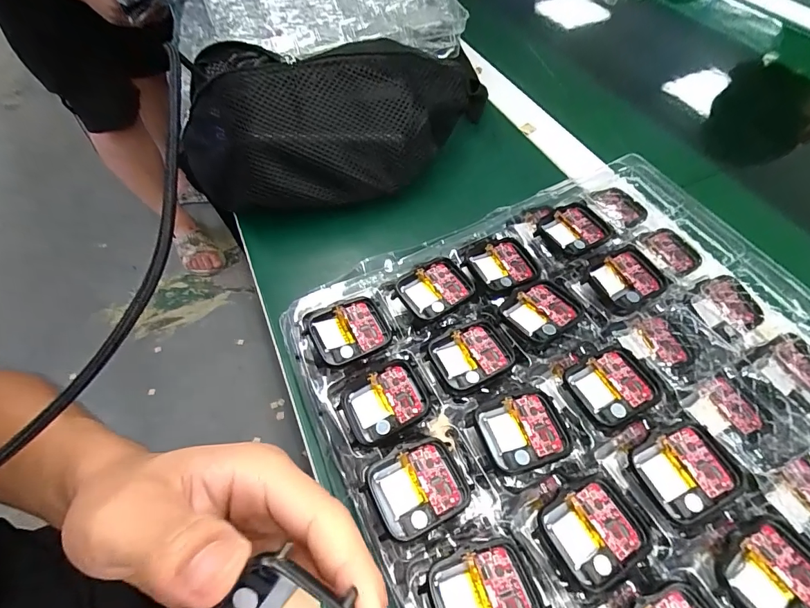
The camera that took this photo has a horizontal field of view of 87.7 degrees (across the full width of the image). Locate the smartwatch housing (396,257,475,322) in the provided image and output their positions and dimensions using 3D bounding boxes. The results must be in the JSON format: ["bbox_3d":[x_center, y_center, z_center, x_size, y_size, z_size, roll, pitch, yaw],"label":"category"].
[{"bbox_3d":[0.020,-0.009,0.262,0.043,0.008,0.036,-25,58,-13],"label":"smartwatch housing"}]

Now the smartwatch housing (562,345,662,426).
[{"bbox_3d":[0.113,0.044,0.228,0.042,0.005,0.037,-23,58,-12],"label":"smartwatch housing"}]

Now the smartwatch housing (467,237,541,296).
[{"bbox_3d":[0.065,-0.024,0.275,0.043,0.007,0.040,-23,58,-12],"label":"smartwatch housing"}]

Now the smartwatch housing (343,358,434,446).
[{"bbox_3d":[-0.009,0.053,0.227,0.044,0.011,0.036,-22,57,-12],"label":"smartwatch housing"}]

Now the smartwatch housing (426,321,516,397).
[{"bbox_3d":[0.038,0.030,0.242,0.044,0.005,0.036,-23,57,-12],"label":"smartwatch housing"}]

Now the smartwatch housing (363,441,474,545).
[{"bbox_3d":[0.006,0.085,0.198,0.044,0.006,0.037,-26,58,-14],"label":"smartwatch housing"}]

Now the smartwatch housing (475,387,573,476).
[{"bbox_3d":[0.061,0.064,0.212,0.042,0.009,0.036,-15,56,-7],"label":"smartwatch housing"}]

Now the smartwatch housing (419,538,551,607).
[{"bbox_3d":[0.033,0.121,0.173,0.045,0.007,0.037,-18,57,-9],"label":"smartwatch housing"}]

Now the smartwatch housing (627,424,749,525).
[{"bbox_3d":[0.135,0.080,0.202,0.042,0.011,0.037,-19,57,-10],"label":"smartwatch housing"}]

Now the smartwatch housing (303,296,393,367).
[{"bbox_3d":[-0.031,0.015,0.245,0.044,0.009,0.036,-22,57,-12],"label":"smartwatch housing"}]

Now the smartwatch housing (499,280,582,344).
[{"bbox_3d":[0.082,0.004,0.251,0.042,0.008,0.036,-34,60,-19],"label":"smartwatch housing"}]

